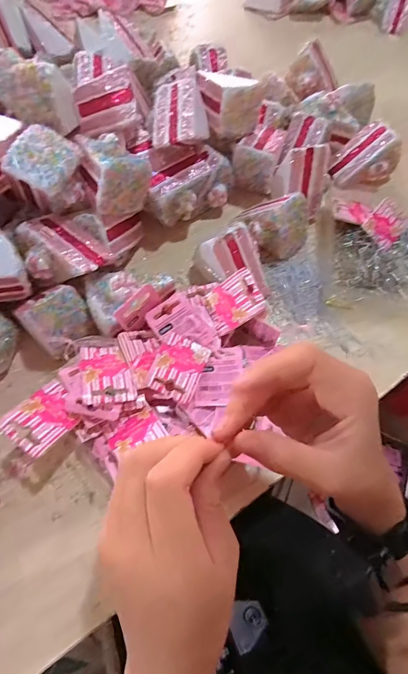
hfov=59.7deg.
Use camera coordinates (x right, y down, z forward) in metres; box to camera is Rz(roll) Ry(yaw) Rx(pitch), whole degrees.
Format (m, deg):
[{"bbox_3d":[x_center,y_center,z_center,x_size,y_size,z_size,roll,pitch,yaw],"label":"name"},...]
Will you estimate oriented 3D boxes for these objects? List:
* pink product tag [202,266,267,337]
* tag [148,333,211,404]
[{"bbox_3d":[0.028,-0.034,0.342,0.004,0.059,0.045,-2,63,-55],"label":"pink product tag"},{"bbox_3d":[-0.022,0.026,0.326,0.040,0.011,0.059,22,64,8],"label":"tag"}]

